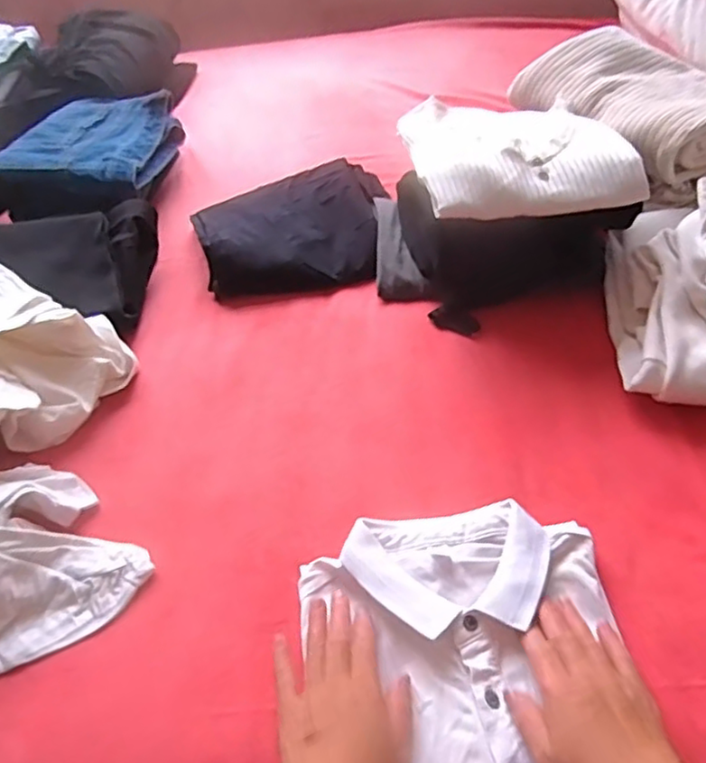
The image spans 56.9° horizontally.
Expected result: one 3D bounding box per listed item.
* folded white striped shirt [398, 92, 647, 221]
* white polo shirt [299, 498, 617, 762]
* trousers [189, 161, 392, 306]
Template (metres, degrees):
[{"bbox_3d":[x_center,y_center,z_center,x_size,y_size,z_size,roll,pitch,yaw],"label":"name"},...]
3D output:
[{"bbox_3d":[0.174,-0.255,0.703,0.221,0.036,0.199,-9,49,-3],"label":"folded white striped shirt"},{"bbox_3d":[0.088,0.215,0.491,0.234,0.029,0.257,-8,52,-2],"label":"white polo shirt"},{"bbox_3d":[-0.072,-0.202,0.851,0.252,0.042,0.210,-12,52,-5],"label":"trousers"}]

